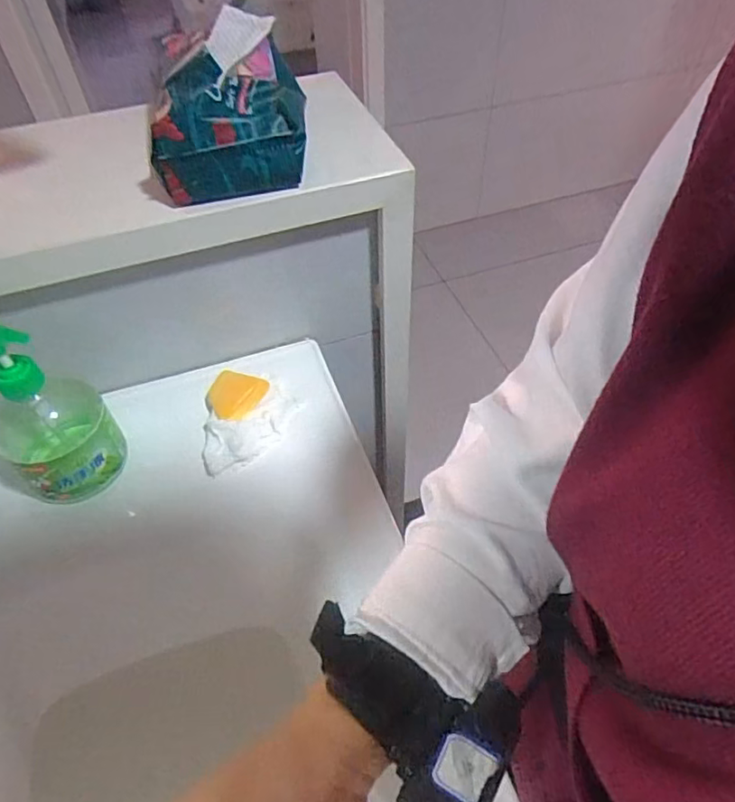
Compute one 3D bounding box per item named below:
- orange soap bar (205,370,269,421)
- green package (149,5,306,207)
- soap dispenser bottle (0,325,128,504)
[{"bbox_3d":[-0.124,-0.008,0.547,0.054,0.020,0.047,-29,54,-20],"label":"orange soap bar"},{"bbox_3d":[-0.117,-0.248,0.478,0.128,0.104,0.157,-12,50,-7],"label":"green package"},{"bbox_3d":[-0.256,0.006,0.451,0.087,0.159,0.084,35,60,28],"label":"soap dispenser bottle"}]

